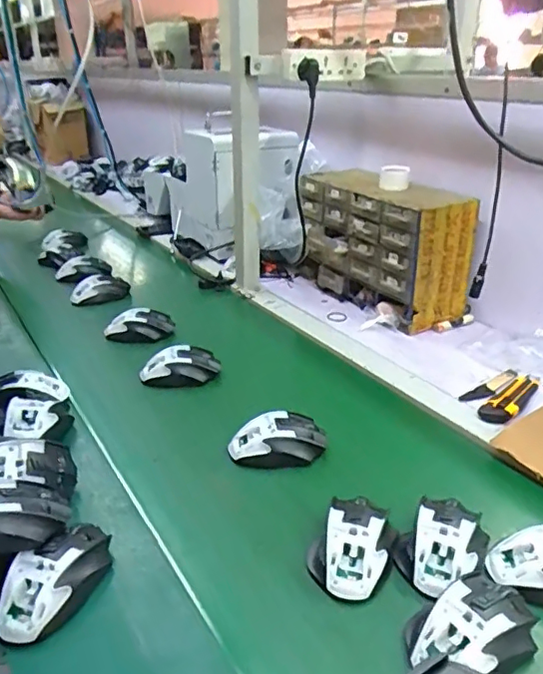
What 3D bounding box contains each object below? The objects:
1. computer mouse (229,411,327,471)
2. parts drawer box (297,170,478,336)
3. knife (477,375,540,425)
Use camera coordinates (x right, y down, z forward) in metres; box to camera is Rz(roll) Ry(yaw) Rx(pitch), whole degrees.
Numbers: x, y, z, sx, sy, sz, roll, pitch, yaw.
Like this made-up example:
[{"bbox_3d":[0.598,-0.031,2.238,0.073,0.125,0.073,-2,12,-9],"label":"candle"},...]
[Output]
[{"bbox_3d":[0.007,0.126,0.690,0.120,0.040,0.070,-2,26,-3],"label":"computer mouse"},{"bbox_3d":[0.201,-0.177,1.077,0.140,0.212,0.339,-17,31,-31],"label":"parts drawer box"},{"bbox_3d":[0.329,0.082,0.783,0.046,0.019,0.144,19,32,35],"label":"knife"}]

